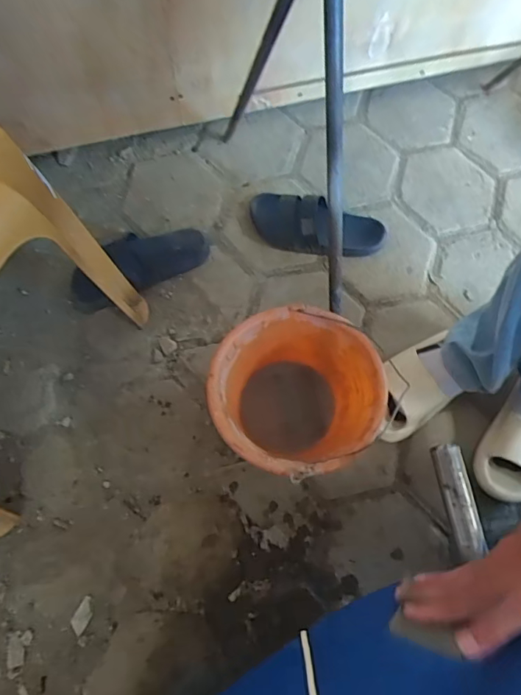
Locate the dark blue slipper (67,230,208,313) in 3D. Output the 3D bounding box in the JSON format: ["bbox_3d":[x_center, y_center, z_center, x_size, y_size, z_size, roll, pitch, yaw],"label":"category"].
[{"bbox_3d":[-0.225,-0.155,0.906,0.259,0.050,0.099,-27,75,-10],"label":"dark blue slipper"}]

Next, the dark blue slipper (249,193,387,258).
[{"bbox_3d":[0.104,-0.229,0.926,0.257,0.067,0.089,14,72,3],"label":"dark blue slipper"}]

